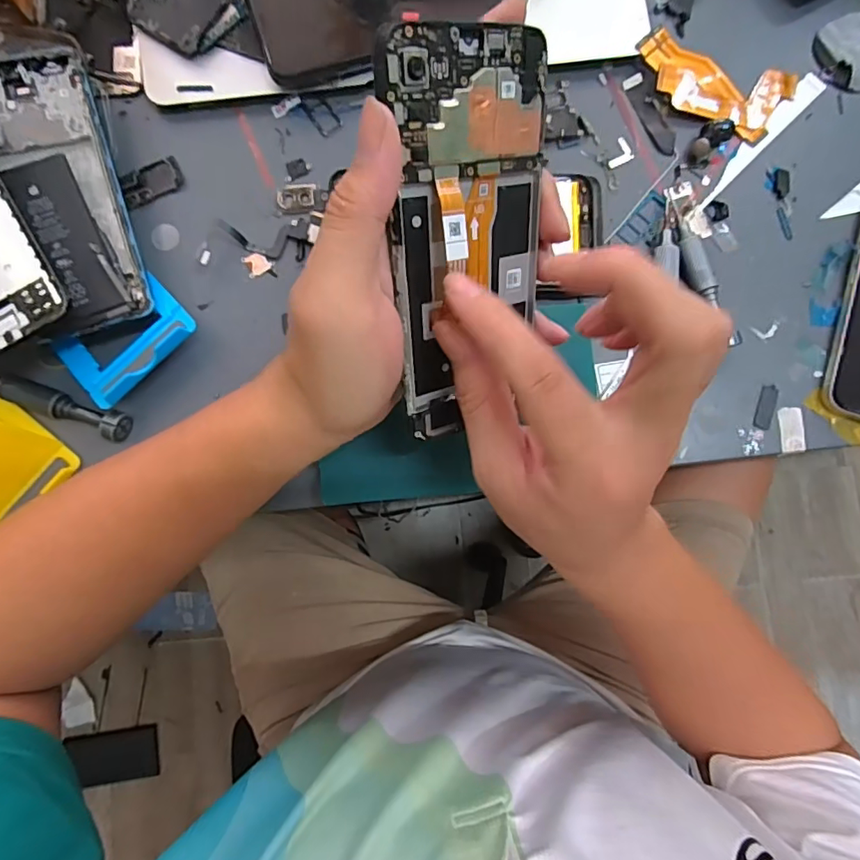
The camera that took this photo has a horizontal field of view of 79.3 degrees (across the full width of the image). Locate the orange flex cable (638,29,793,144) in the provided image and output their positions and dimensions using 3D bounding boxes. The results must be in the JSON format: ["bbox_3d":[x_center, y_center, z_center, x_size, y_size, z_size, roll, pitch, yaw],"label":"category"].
[{"bbox_3d":[0.187,-0.229,0.341,0.105,0.004,0.052,20,83,0],"label":"orange flex cable"}]

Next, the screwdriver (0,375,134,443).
[{"bbox_3d":[-0.211,-0.013,0.298,0.077,0.012,0.016,19,83,0],"label":"screwdriver"}]

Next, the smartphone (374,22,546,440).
[{"bbox_3d":[0.017,-0.074,0.219,0.070,0.015,0.152,-19,124,-25],"label":"smartphone"}]

